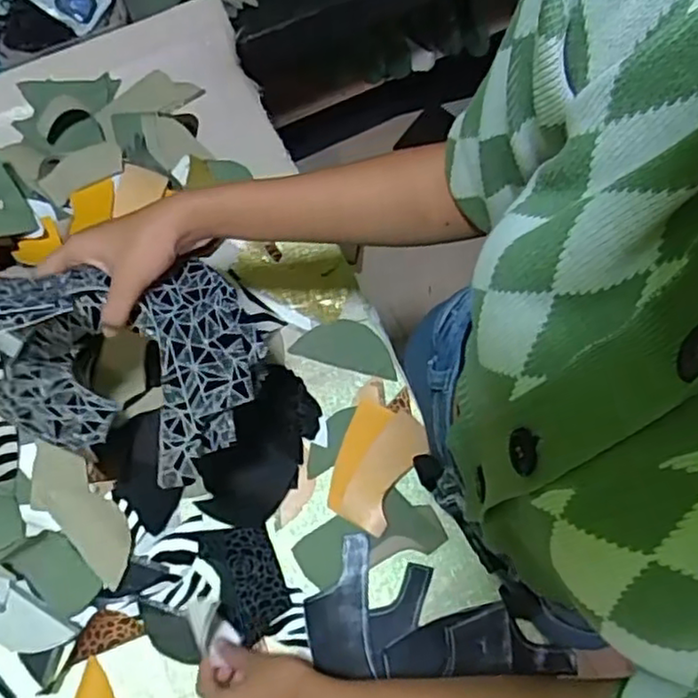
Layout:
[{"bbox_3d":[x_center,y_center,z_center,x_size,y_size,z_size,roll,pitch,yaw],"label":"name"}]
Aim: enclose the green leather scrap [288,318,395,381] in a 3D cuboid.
[{"bbox_3d":[-0.001,-0.005,0.721,0.110,0.004,0.052,14,77,6],"label":"green leather scrap"}]

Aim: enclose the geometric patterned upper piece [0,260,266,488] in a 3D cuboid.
[{"bbox_3d":[-0.160,-0.002,0.486,0.172,0.156,0.155,20,73,8],"label":"geometric patterned upper piece"}]

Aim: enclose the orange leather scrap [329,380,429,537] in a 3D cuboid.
[{"bbox_3d":[0.031,0.106,0.669,0.078,0.021,0.143,16,72,6],"label":"orange leather scrap"}]

